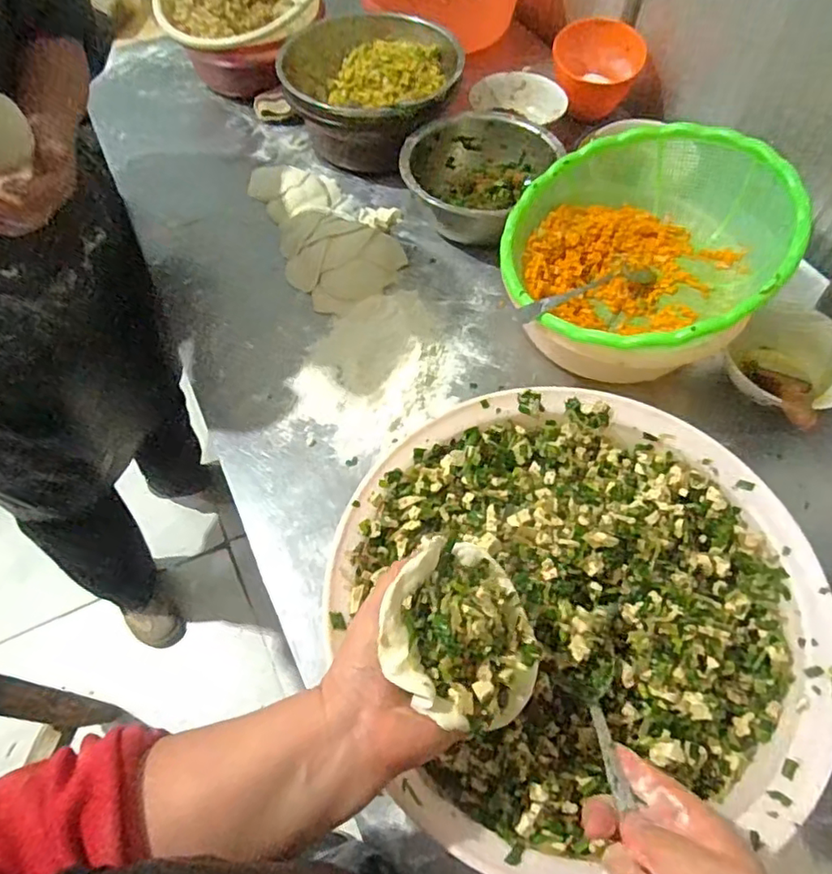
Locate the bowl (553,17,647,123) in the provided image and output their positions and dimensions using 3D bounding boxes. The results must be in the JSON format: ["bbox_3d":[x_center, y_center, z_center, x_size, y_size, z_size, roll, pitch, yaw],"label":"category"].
[{"bbox_3d":[0.276,-0.569,0.919,0.135,0.093,0.113,24,63,14],"label":"bowl"}]

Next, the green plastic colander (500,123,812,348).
[{"bbox_3d":[0.251,-0.202,0.649,0.285,0.115,0.300,-4,60,22],"label":"green plastic colander"}]

